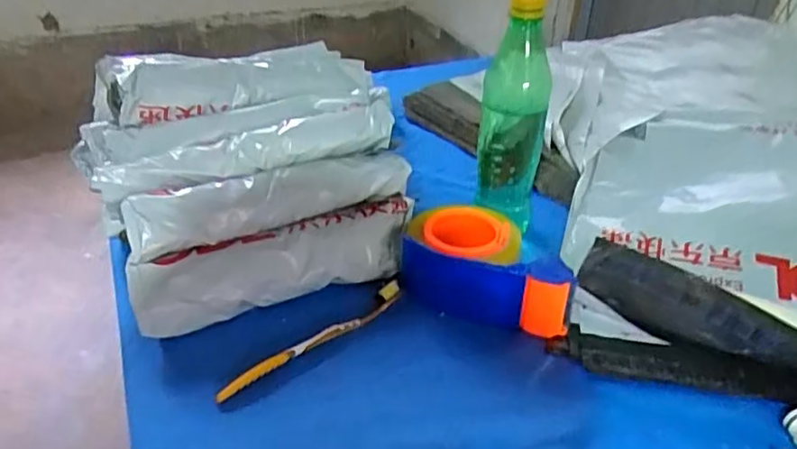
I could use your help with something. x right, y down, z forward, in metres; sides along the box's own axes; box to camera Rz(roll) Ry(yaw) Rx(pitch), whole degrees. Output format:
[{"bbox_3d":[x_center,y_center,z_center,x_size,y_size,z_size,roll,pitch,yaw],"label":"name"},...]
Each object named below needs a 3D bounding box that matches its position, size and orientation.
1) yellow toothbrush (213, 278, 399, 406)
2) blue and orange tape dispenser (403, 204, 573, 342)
[{"bbox_3d":[-0.066,0.095,0.519,0.182,0.017,0.016,-28,43,-34],"label":"yellow toothbrush"},{"bbox_3d":[0.082,0.033,0.567,0.150,0.061,0.104,10,36,16],"label":"blue and orange tape dispenser"}]

